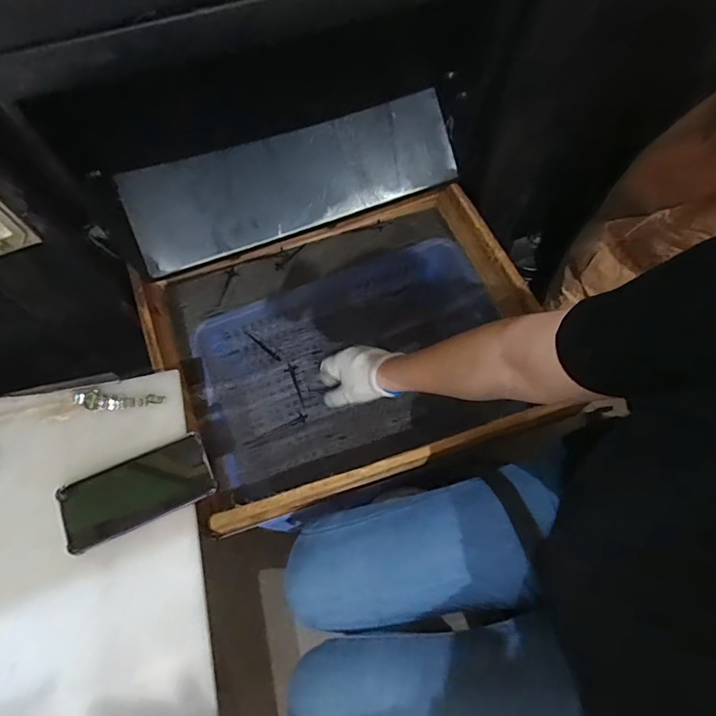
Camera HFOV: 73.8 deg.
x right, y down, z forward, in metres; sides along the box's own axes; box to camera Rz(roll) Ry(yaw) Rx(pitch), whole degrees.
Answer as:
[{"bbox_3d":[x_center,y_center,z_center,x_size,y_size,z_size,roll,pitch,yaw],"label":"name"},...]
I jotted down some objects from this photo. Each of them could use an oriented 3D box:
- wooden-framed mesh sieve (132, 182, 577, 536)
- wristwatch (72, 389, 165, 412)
[{"bbox_3d":[-0.016,-0.020,0.726,0.511,0.128,0.415,-19,68,-8],"label":"wooden-framed mesh sieve"},{"bbox_3d":[-0.279,0.050,0.557,0.097,0.017,0.023,2,67,2],"label":"wristwatch"}]

